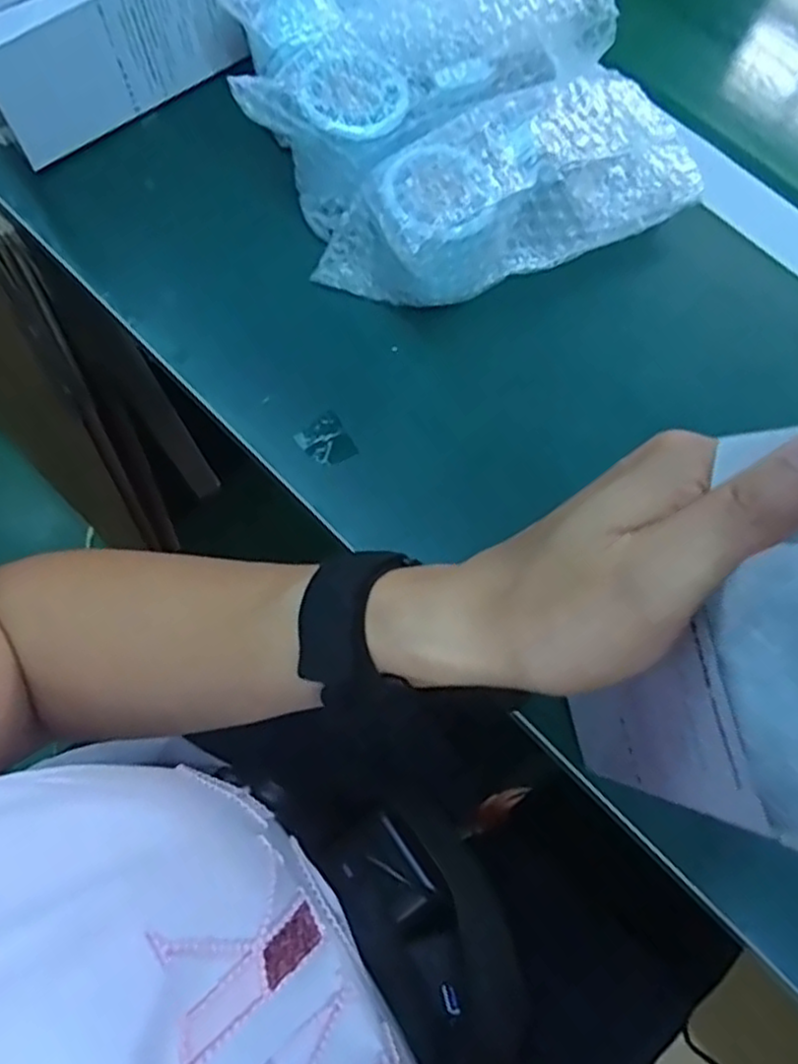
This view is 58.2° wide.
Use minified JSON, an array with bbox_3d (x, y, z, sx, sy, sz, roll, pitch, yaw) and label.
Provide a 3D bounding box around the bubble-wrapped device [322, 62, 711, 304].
[{"bbox_3d":[0.063,-0.182,0.387,0.202,0.073,0.086,-31,76,-11],"label":"bubble-wrapped device"}]

